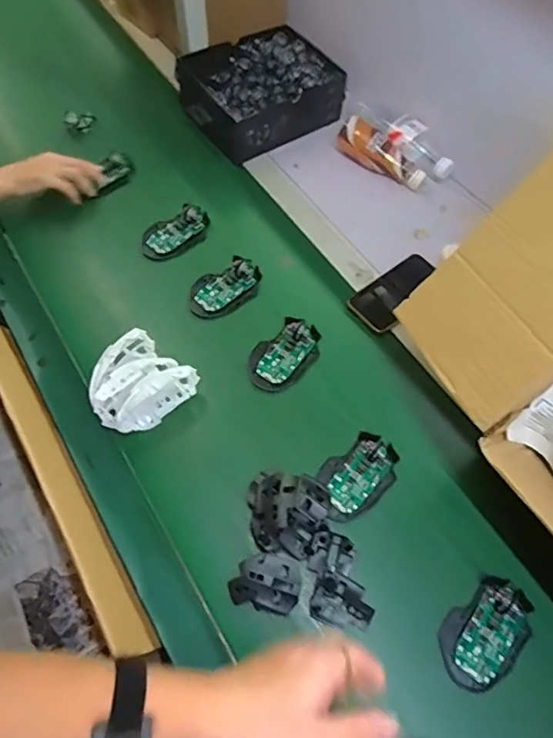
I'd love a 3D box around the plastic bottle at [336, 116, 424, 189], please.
[{"bbox_3d":[0.180,-0.364,0.886,0.163,0.049,0.053,36,64,4],"label":"plastic bottle"}]

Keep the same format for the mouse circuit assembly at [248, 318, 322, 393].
[{"bbox_3d":[0.012,-0.022,0.715,0.071,0.023,0.114,34,64,18],"label":"mouse circuit assembly"}]

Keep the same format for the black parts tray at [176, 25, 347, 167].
[{"bbox_3d":[-0.031,-0.492,0.923,0.258,0.091,0.196,-32,64,-18],"label":"black parts tray"}]

